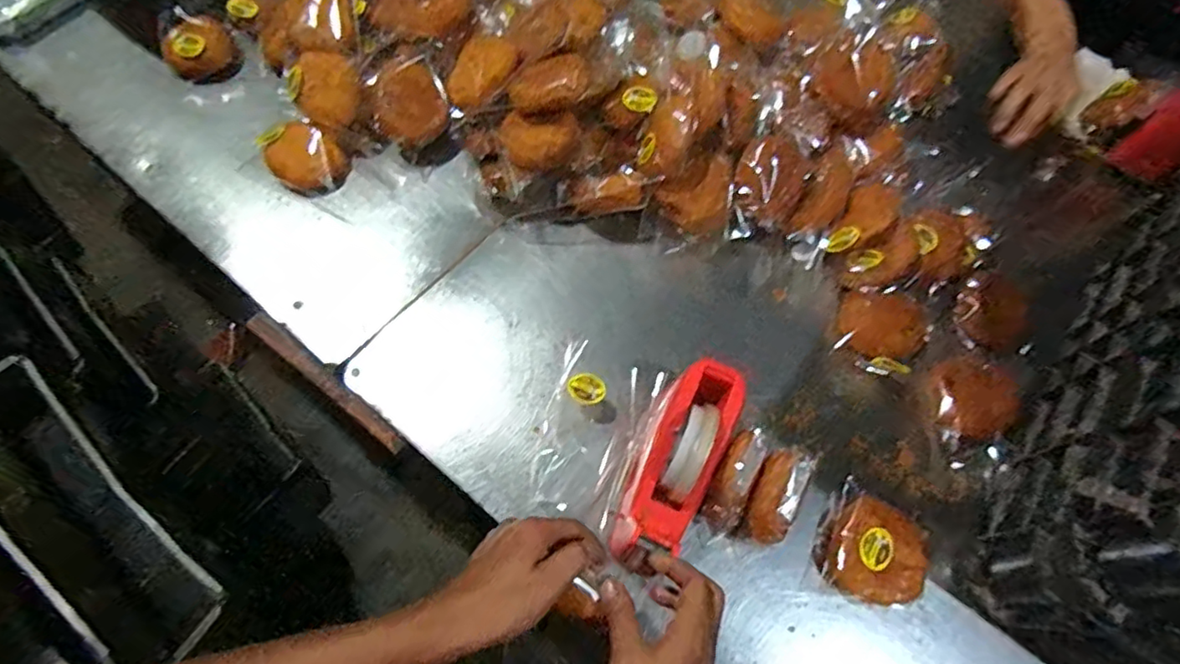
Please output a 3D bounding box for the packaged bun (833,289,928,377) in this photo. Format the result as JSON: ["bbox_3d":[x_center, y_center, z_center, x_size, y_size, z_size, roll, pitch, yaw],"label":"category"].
[{"bbox_3d":[0.342,-0.005,0.695,0.098,0.037,0.102,1,67,-2],"label":"packaged bun"}]

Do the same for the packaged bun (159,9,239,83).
[{"bbox_3d":[-0.542,-0.399,0.818,0.092,0.040,0.098,-34,73,-15],"label":"packaged bun"}]

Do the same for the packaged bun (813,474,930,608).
[{"bbox_3d":[0.288,0.221,0.603,0.098,0.040,0.106,27,69,8],"label":"packaged bun"}]

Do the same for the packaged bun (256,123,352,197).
[{"bbox_3d":[-0.358,-0.219,0.750,0.080,0.038,0.108,-39,74,-16],"label":"packaged bun"}]

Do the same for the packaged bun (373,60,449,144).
[{"bbox_3d":[-0.233,-0.293,0.769,0.091,0.053,0.092,-3,101,-16],"label":"packaged bun"}]

